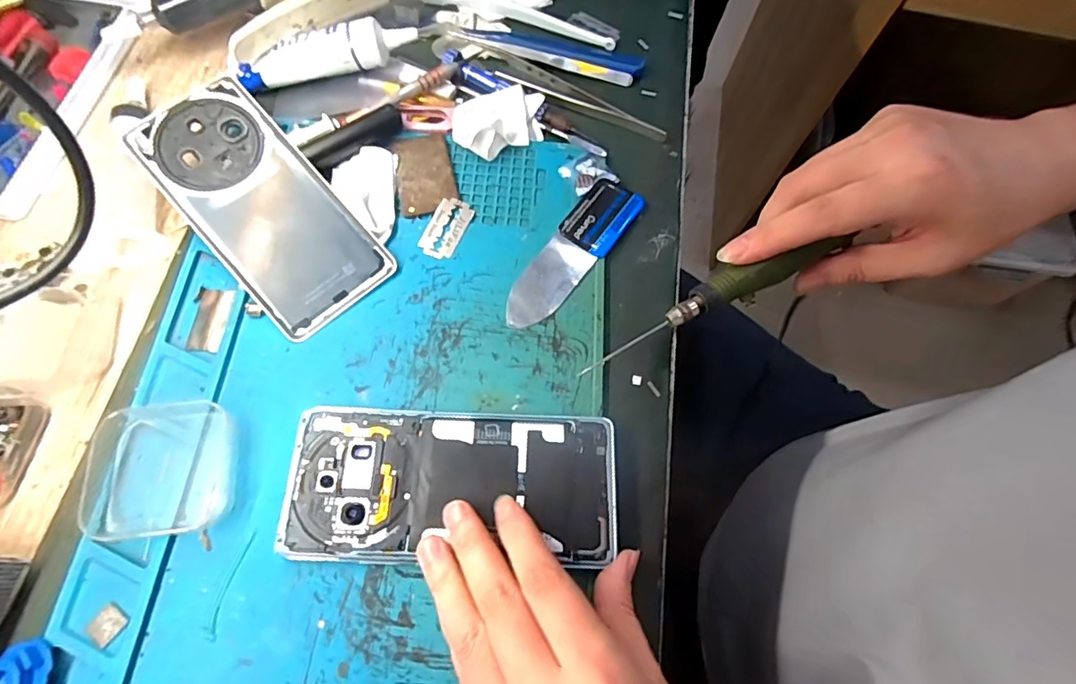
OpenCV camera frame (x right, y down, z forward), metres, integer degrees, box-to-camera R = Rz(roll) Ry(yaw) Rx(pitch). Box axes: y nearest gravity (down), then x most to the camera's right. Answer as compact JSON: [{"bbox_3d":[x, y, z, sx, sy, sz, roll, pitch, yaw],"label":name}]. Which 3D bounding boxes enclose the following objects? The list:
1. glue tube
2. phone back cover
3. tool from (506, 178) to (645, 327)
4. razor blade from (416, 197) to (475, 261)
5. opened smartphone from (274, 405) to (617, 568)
[{"bbox_3d":[-0.143,-0.199,0.363,0.117,0.028,0.034,-10,69,-7],"label":"glue tube"},{"bbox_3d":[-0.162,-0.082,0.312,0.075,0.004,0.160,-40,87,-14],"label":"phone back cover"},{"bbox_3d":[0.021,-0.056,0.329,0.035,0.004,0.117,36,74,11],"label":"tool"},{"bbox_3d":[-0.058,-0.072,0.331,0.023,0.004,0.042,22,68,6],"label":"razor blade"},{"bbox_3d":[-0.042,0.070,0.267,0.161,0.004,0.071,1,68,-2],"label":"opened smartphone"}]

